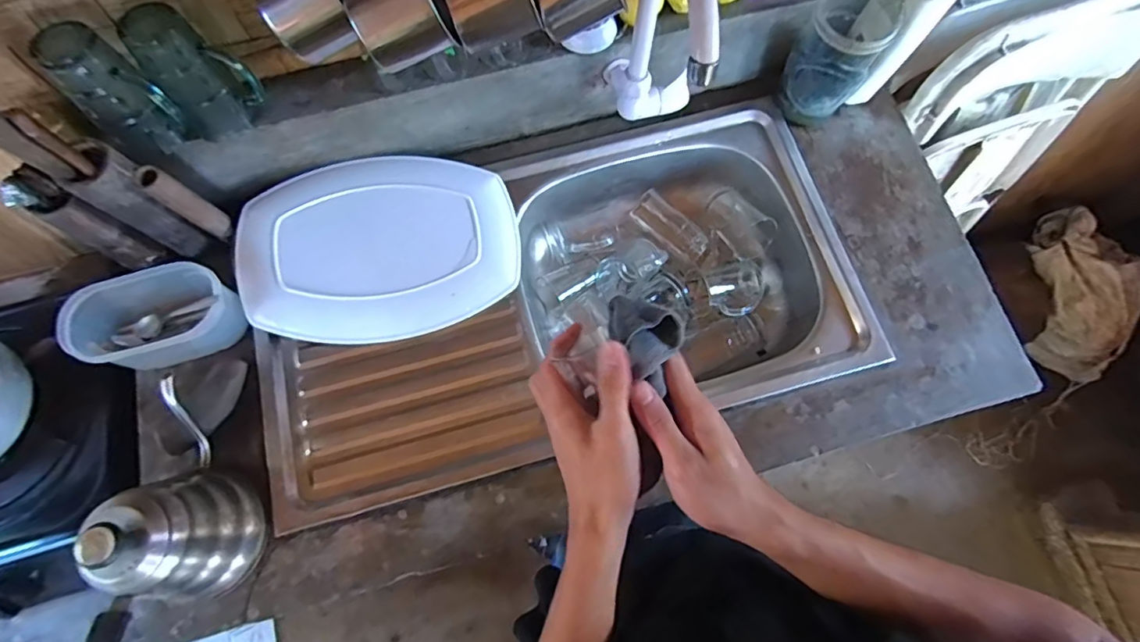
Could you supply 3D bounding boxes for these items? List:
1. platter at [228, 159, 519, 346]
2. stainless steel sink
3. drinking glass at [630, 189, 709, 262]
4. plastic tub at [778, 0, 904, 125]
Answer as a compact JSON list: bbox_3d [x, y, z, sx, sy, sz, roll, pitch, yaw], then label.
[{"bbox_3d":[-0.238,-0.098,0.682,0.337,0.023,0.232,-7,79,-7],"label":"platter"},{"bbox_3d":[-0.018,-0.025,0.743,0.742,0.136,0.397,-15,75,-4],"label":"stainless steel sink"},{"bbox_3d":[0.149,-0.137,0.805,0.121,0.047,0.048,42,78,11],"label":"drinking glass"},{"bbox_3d":[0.341,-0.341,0.698,0.093,0.149,0.098,0,74,0],"label":"plastic tub"}]

